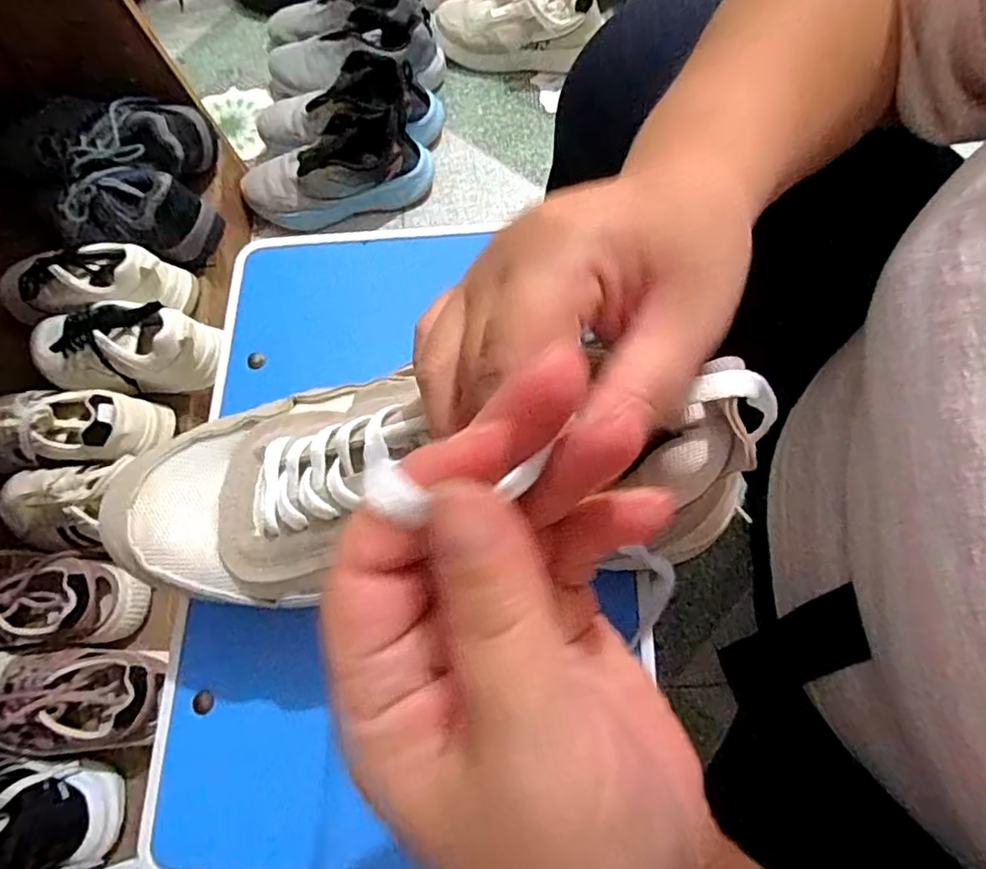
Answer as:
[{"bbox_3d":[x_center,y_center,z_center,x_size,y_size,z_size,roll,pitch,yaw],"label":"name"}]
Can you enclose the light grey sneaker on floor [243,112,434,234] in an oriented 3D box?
[{"bbox_3d":[-0.238,-0.391,0.871,0.283,0.093,0.098,-7,71,5],"label":"light grey sneaker on floor"}]

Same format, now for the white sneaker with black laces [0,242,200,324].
[{"bbox_3d":[-0.507,-0.187,0.744,0.223,0.090,0.081,-3,72,6],"label":"white sneaker with black laces"}]

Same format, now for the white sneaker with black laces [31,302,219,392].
[{"bbox_3d":[-0.444,-0.103,0.697,0.228,0.080,0.099,6,73,9],"label":"white sneaker with black laces"}]

